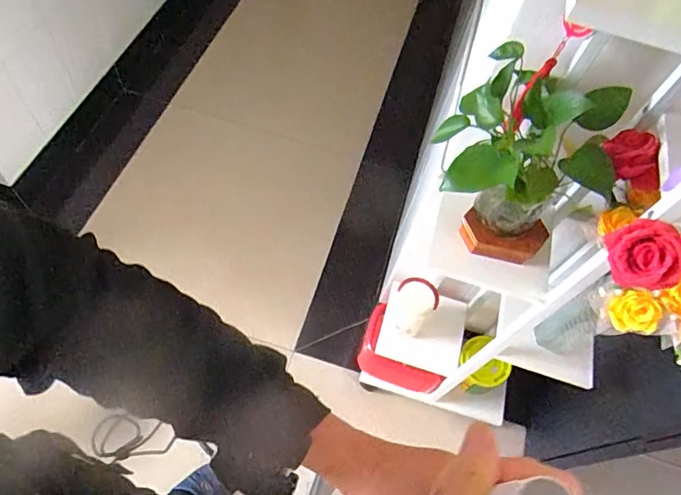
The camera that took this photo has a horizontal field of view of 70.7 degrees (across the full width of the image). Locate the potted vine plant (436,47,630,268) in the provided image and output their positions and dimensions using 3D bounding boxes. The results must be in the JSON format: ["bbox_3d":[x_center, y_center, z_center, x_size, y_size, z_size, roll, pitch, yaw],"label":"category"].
[{"bbox_3d":[0.242,-0.107,0.699,0.221,0.260,0.209,24,61,8],"label":"potted vine plant"}]

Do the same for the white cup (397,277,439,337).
[{"bbox_3d":[0.174,0.138,1.124,0.088,0.111,0.096,2,60,-4],"label":"white cup"}]

